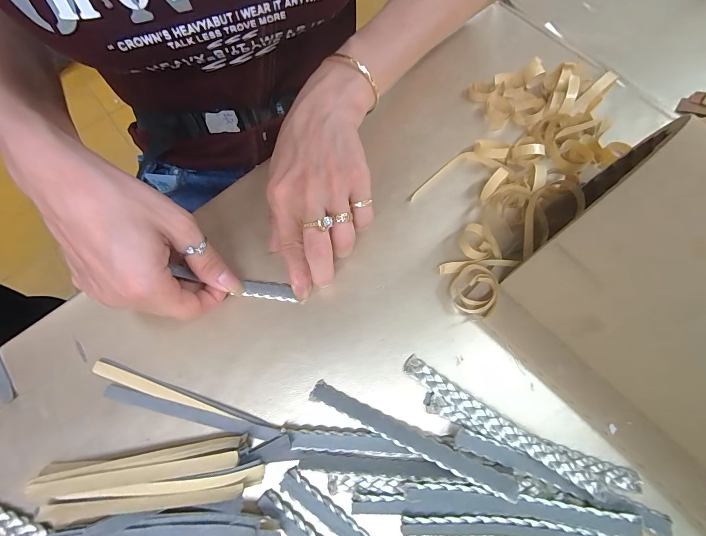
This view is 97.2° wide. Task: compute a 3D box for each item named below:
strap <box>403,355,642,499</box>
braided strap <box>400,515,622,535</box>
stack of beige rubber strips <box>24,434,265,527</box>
[{"bbox_3d":[0.104,0.106,0.204,0.152,0.011,0.023,27,75,10],"label":"strap"},{"bbox_3d":[0.096,0.160,0.190,0.132,0.008,0.015,4,73,3],"label":"braided strap"},{"bbox_3d":[-0.131,0.137,0.200,0.141,0.011,0.037,-9,72,-1],"label":"stack of beige rubber strips"}]

